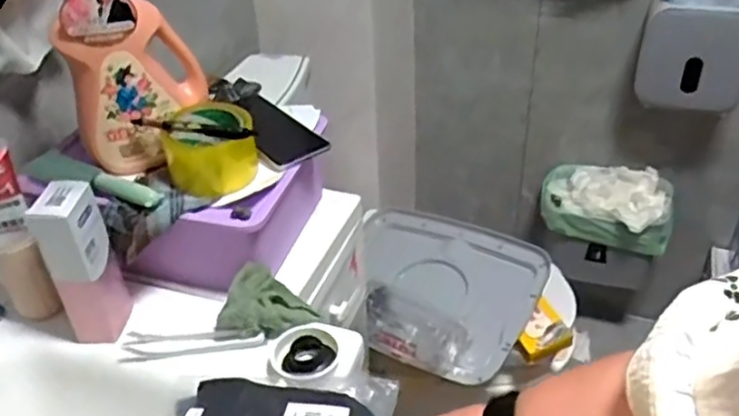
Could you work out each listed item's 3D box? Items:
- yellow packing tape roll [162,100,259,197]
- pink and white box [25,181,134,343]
[{"bbox_3d":[-0.180,-0.072,0.759,0.096,0.074,0.095,-14,37,-15],"label":"yellow packing tape roll"},{"bbox_3d":[-0.290,0.058,0.692,0.049,0.170,0.059,-2,35,2],"label":"pink and white box"}]

